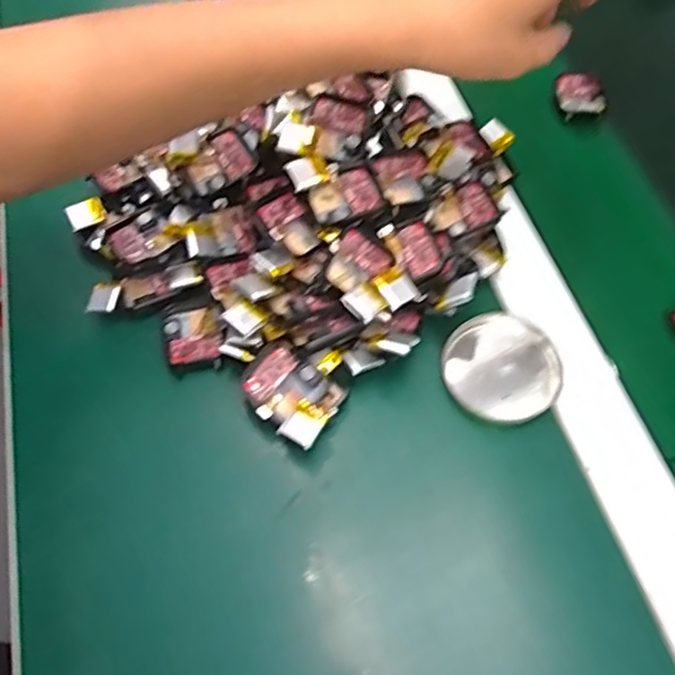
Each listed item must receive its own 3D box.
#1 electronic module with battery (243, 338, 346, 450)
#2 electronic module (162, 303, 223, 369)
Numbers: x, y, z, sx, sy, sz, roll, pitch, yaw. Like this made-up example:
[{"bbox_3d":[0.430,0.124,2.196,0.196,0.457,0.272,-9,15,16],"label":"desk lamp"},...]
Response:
[{"bbox_3d":[-0.025,0.031,0.353,0.051,0.019,0.040,35,77,18],"label":"electronic module with battery"},{"bbox_3d":[-0.085,0.000,0.383,0.032,0.007,0.042,-14,62,-6],"label":"electronic module"}]

